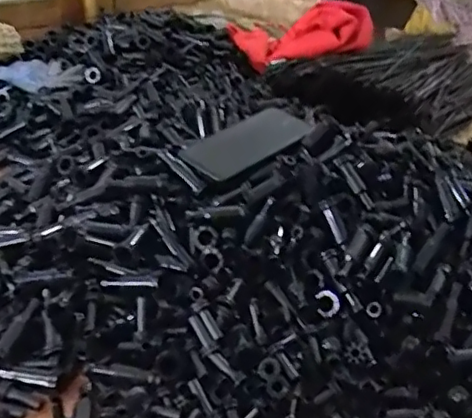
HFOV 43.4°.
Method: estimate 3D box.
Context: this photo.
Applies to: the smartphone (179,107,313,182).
[{"bbox_3d":[0.021,-0.079,0.693,0.181,0.018,0.071,-27,56,-35],"label":"smartphone"}]

